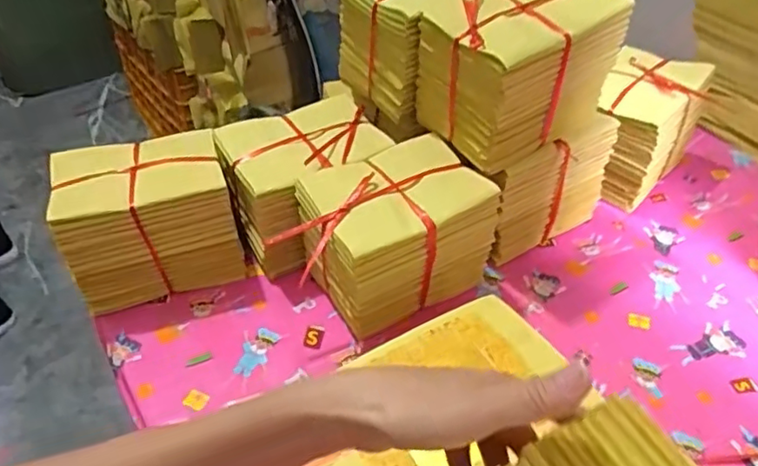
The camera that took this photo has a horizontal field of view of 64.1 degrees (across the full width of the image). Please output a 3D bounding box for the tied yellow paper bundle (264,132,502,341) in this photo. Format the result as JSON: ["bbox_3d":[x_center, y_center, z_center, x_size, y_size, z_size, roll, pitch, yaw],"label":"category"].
[{"bbox_3d":[0.008,0.007,0.620,0.189,0.140,0.123,-20,46,-21],"label":"tied yellow paper bundle"}]

